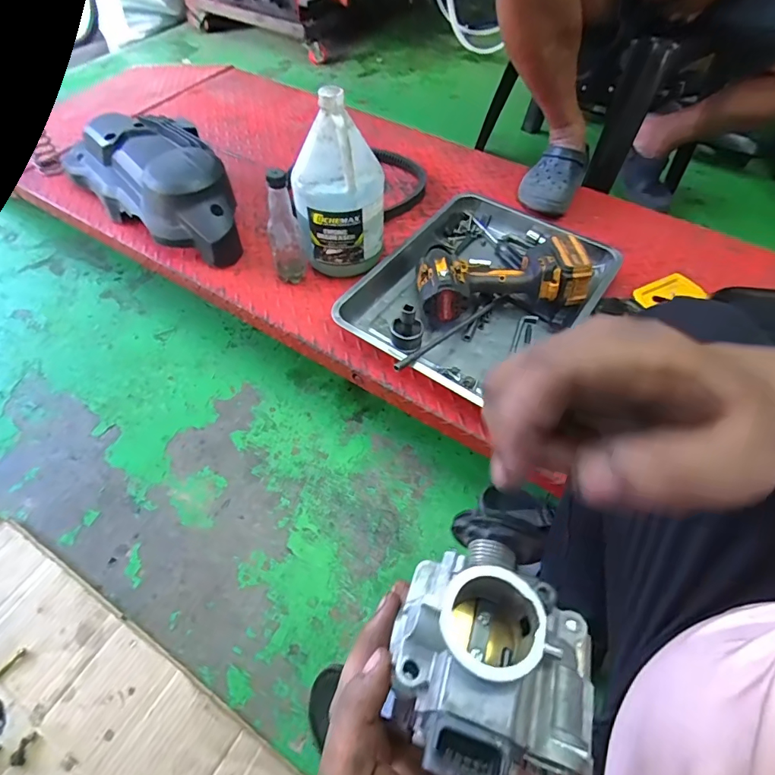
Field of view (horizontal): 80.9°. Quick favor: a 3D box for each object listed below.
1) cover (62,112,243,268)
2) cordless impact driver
[{"bbox_3d":[-0.462,-0.415,0.896,0.473,0.116,0.200,40,65,21],"label":"cover"},{"bbox_3d":[0.186,-0.185,0.765,0.275,0.090,0.121,-5,58,-5],"label":"cordless impact driver"}]

